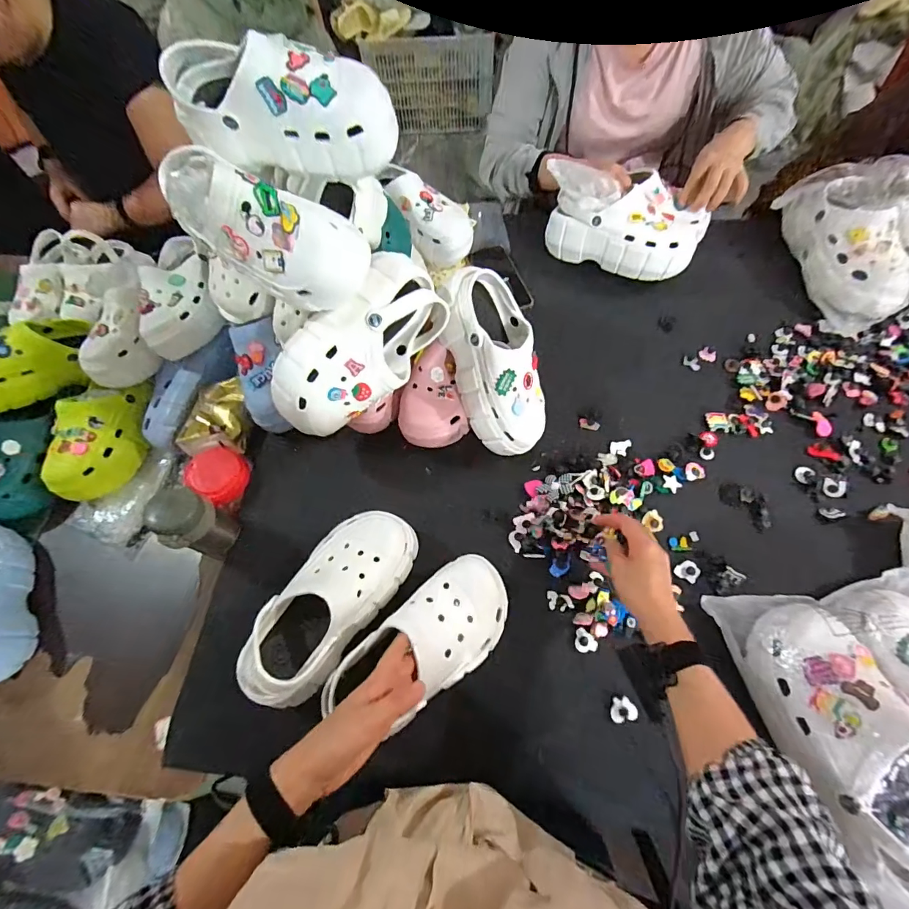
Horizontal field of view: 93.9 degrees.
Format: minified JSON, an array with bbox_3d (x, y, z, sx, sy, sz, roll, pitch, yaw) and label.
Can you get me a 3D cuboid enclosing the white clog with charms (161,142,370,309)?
[{"bbox_3d":[-0.215,-0.257,0.467,0.241,0.092,0.105,26,68,-7],"label":"white clog with charms"}]

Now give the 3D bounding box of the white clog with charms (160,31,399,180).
[{"bbox_3d":[-0.193,-0.384,0.469,0.246,0.103,0.092,13,66,9],"label":"white clog with charms"}]

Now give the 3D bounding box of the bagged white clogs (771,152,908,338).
[{"bbox_3d":[0.724,-0.367,0.709,0.214,0.131,0.290,-2,65,2],"label":"bagged white clogs"}]

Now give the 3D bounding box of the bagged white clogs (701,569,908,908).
[{"bbox_3d":[0.449,0.282,0.437,0.229,0.112,0.288,-7,65,0],"label":"bagged white clogs"}]

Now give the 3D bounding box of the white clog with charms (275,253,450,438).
[{"bbox_3d":[-0.134,-0.144,0.572,0.258,0.137,0.110,-43,40,4],"label":"white clog with charms"}]

